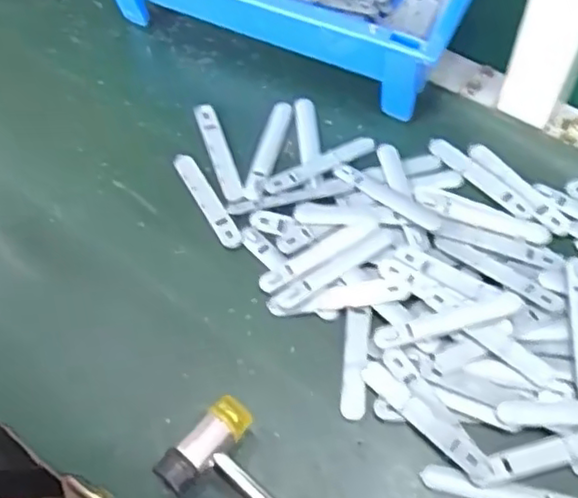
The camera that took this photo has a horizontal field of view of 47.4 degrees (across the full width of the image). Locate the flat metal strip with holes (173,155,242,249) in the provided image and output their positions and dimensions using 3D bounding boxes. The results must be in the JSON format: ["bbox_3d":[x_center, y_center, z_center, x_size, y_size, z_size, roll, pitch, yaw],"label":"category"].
[{"bbox_3d":[-0.062,-0.037,0.503,0.017,0.007,0.094,-28,64,-12],"label":"flat metal strip with holes"}]

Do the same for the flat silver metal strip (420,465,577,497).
[{"bbox_3d":[0.127,0.145,0.390,0.094,0.006,0.014,12,63,9],"label":"flat silver metal strip"}]

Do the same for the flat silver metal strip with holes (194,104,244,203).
[{"bbox_3d":[-0.055,-0.077,0.524,0.017,0.012,0.095,-19,62,-8],"label":"flat silver metal strip with holes"}]

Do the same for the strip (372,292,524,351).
[{"bbox_3d":[0.104,0.047,0.429,0.096,0.010,0.015,-13,62,-4],"label":"strip"}]

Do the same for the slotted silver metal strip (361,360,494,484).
[{"bbox_3d":[0.085,0.106,0.407,0.097,0.010,0.016,40,70,21],"label":"slotted silver metal strip"}]

